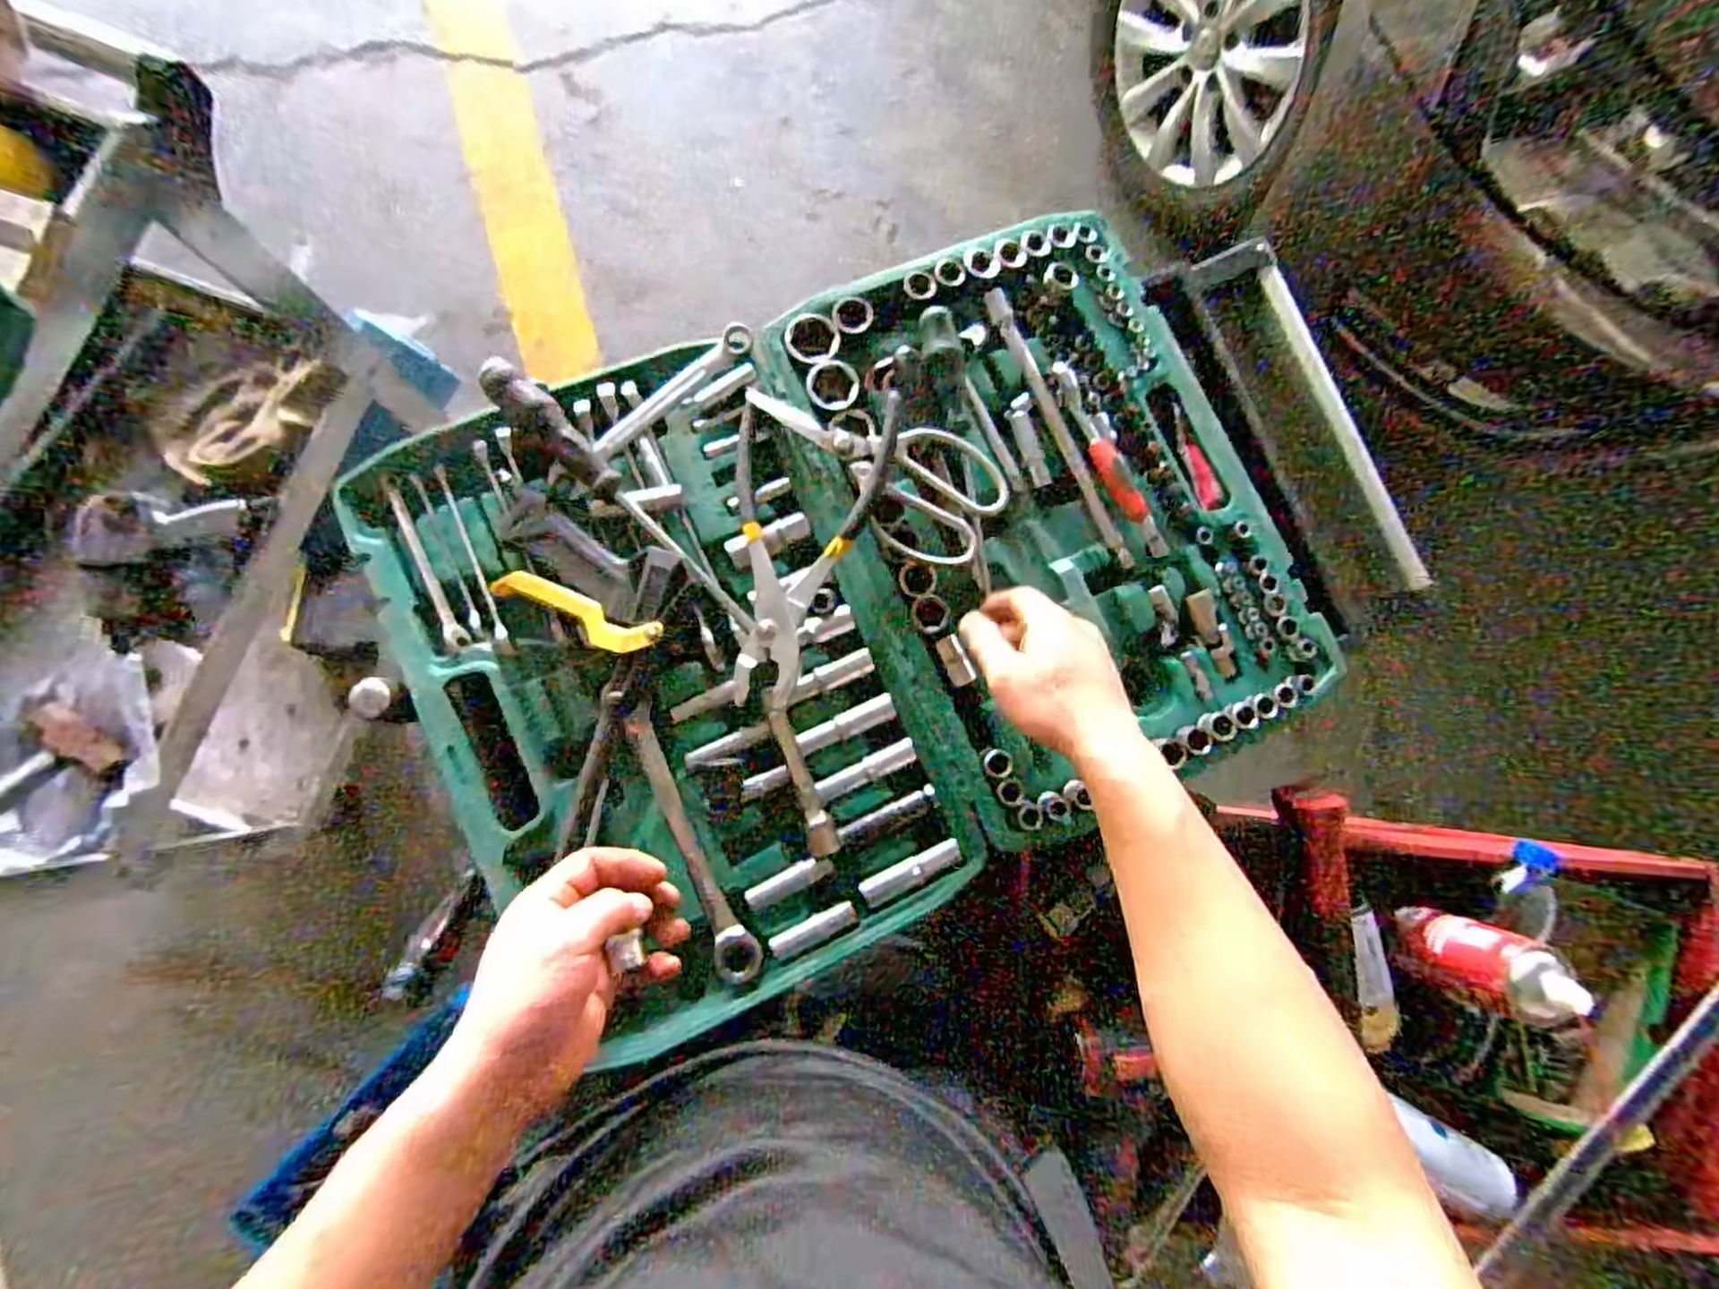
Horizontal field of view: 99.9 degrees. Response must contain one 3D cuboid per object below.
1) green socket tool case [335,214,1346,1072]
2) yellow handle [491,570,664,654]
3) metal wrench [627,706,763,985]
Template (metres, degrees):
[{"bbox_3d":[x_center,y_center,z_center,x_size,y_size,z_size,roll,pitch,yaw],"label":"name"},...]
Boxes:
[{"bbox_3d":[0.011,-0.043,0.532,0.641,0.044,0.445,-24,86,-9],"label":"green socket tool case"},{"bbox_3d":[-0.195,-0.022,0.499,0.126,0.010,0.028,23,81,12],"label":"yellow handle"},{"bbox_3d":[-0.118,0.140,0.513,0.029,0.010,0.201,-22,86,-9],"label":"metal wrench"}]

